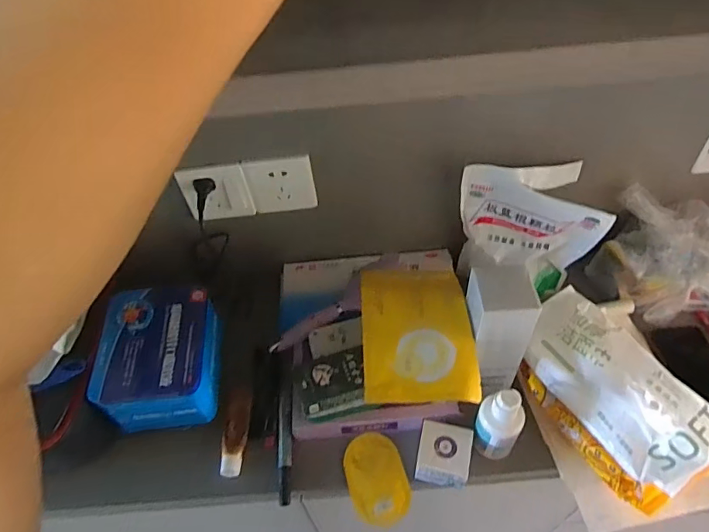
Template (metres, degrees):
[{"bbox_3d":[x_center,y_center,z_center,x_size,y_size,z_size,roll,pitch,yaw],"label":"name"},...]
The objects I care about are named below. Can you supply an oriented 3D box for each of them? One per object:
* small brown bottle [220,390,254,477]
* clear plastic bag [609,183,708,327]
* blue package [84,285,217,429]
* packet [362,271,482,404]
[{"bbox_3d":[-0.156,0.219,0.645,0.035,0.023,0.120,-6,50,1],"label":"small brown bottle"},{"bbox_3d":[0.460,-0.015,0.698,0.148,0.125,0.142,-4,50,2],"label":"clear plastic bag"},{"bbox_3d":[-0.237,0.113,0.598,0.124,0.081,0.160,-5,50,1],"label":"blue package"},{"bbox_3d":[0.071,0.070,0.555,0.120,0.024,0.183,-3,50,3],"label":"packet"}]

